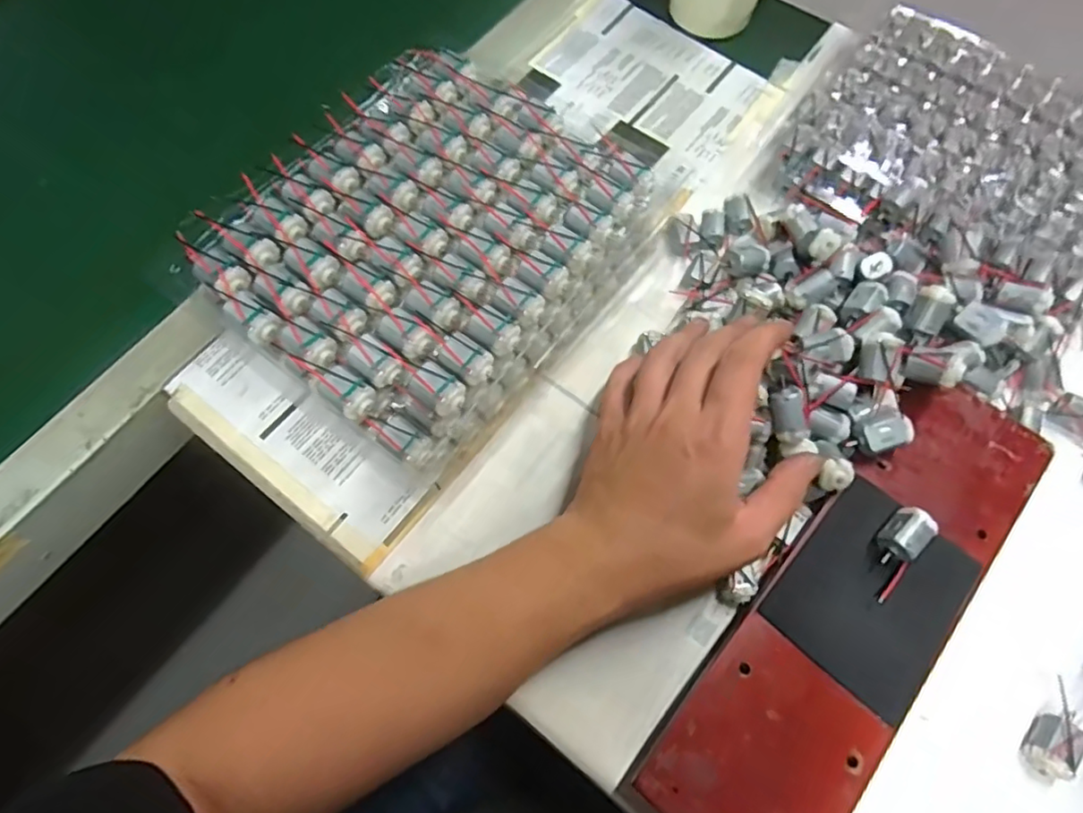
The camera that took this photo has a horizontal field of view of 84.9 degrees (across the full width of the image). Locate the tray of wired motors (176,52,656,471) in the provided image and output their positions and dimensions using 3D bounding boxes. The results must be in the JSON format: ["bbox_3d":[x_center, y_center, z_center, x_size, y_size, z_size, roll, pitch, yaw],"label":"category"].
[{"bbox_3d":[-0.070,-0.099,0.374,0.195,0.075,0.226,35,71,14],"label":"tray of wired motors"}]

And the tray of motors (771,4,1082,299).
[{"bbox_3d":[0.308,-0.179,0.423,0.221,0.049,0.204,39,72,15],"label":"tray of motors"}]

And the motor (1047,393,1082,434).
[{"bbox_3d":[0.328,0.006,0.361,0.022,0.013,0.028,-42,73,-16],"label":"motor"}]

